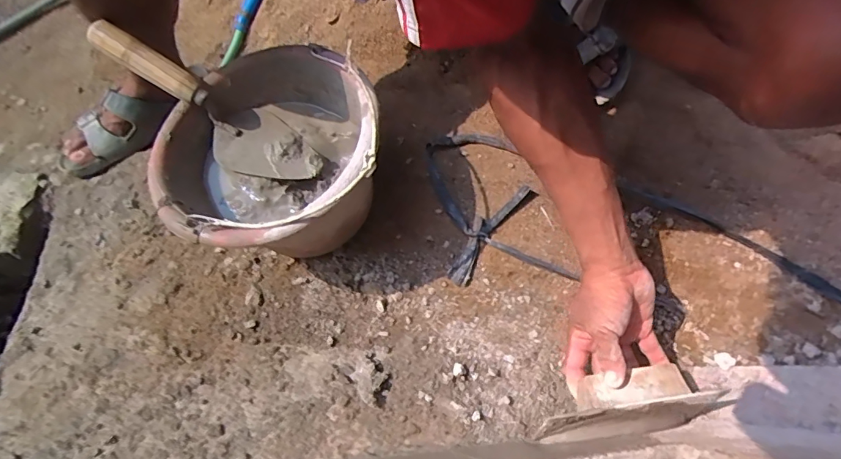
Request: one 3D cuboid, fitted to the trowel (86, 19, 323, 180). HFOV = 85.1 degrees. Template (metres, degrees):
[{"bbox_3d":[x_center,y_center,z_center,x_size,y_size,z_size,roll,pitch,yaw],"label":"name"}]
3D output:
[{"bbox_3d":[-0.242,-0.137,0.521,0.264,0.056,0.083,34,70,-23],"label":"trowel"}]

